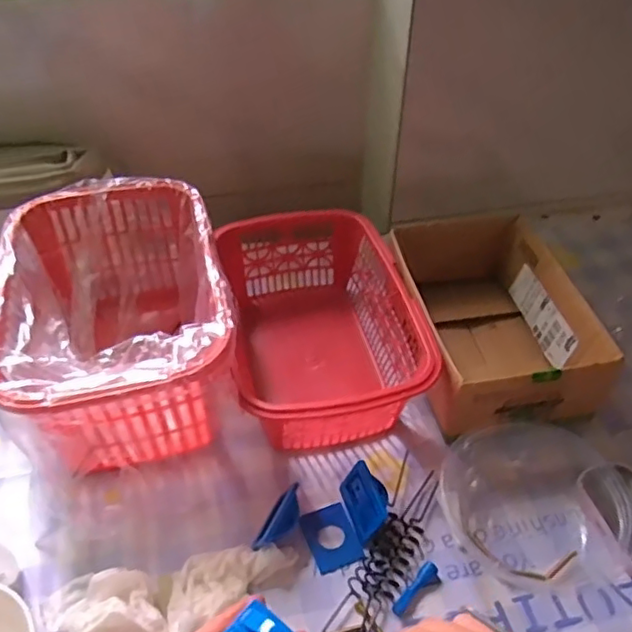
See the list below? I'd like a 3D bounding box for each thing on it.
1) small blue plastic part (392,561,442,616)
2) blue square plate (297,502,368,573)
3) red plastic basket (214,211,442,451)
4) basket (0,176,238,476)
[{"bbox_3d":[0.063,0.170,0.372,0.038,0.005,0.013,-32,53,-28],"label":"small blue plastic part"},{"bbox_3d":[0.010,0.148,0.399,0.032,0.004,0.043,-15,47,-15],"label":"blue square plate"},{"bbox_3d":[0.003,0.008,0.485,0.138,0.078,0.206,-8,45,-8],"label":"red plastic basket"},{"bbox_3d":[-0.145,0.006,0.457,0.155,0.116,0.224,-8,45,-8],"label":"basket"}]

